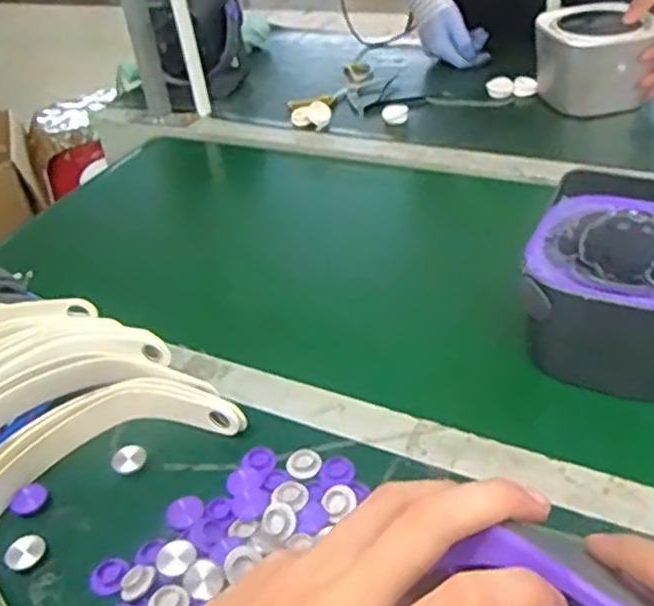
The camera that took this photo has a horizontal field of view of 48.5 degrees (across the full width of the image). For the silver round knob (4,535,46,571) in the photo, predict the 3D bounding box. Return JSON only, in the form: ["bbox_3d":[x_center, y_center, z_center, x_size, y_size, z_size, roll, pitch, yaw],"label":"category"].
[{"bbox_3d":[-0.207,0.171,0.497,0.026,0.006,0.023,-32,43,-29],"label":"silver round knob"}]

